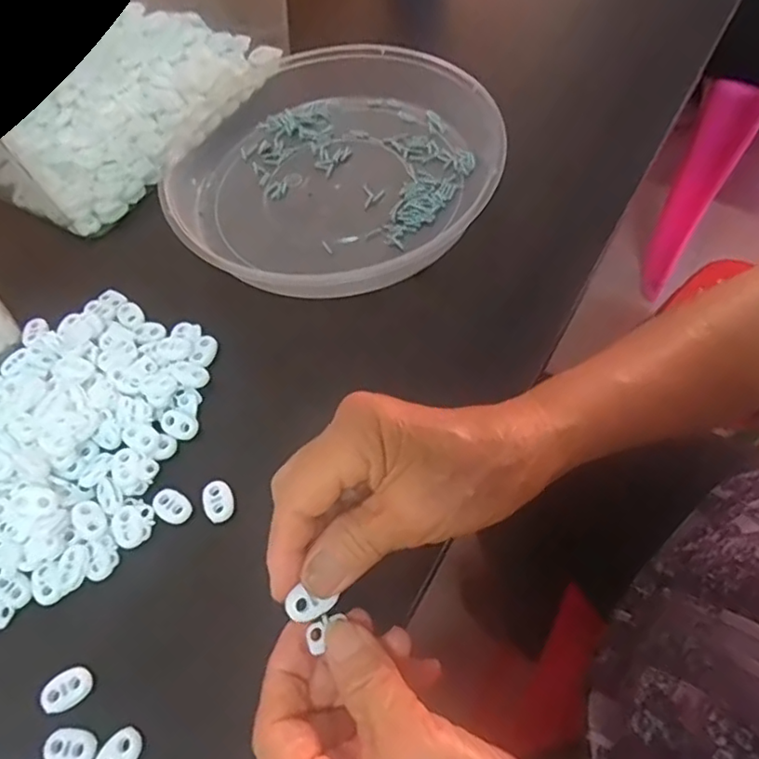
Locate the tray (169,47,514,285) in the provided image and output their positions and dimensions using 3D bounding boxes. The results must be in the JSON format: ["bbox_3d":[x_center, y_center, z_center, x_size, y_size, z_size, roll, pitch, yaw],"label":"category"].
[{"bbox_3d":[-0.035,-0.159,0.432,0.239,0.038,0.230,11,62,13],"label":"tray"}]

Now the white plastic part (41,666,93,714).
[{"bbox_3d":[-0.144,0.144,0.276,0.021,0.009,0.016,-37,62,-16],"label":"white plastic part"}]

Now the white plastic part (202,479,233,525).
[{"bbox_3d":[-0.086,0.064,0.316,0.015,0.004,0.022,-22,59,-8],"label":"white plastic part"}]

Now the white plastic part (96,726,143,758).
[{"bbox_3d":[-0.114,0.163,0.258,0.015,0.004,0.021,33,67,23],"label":"white plastic part"}]

